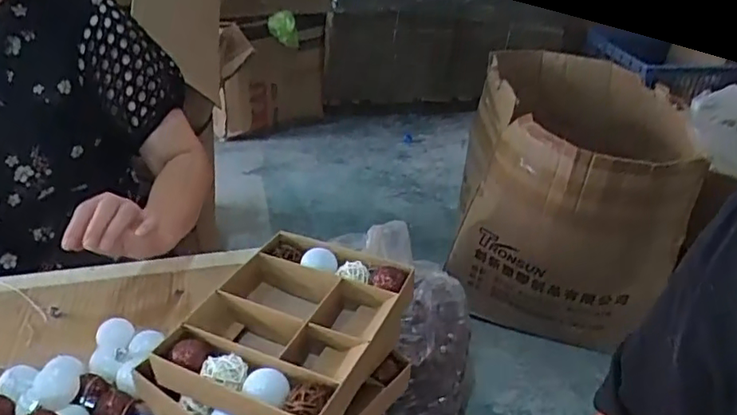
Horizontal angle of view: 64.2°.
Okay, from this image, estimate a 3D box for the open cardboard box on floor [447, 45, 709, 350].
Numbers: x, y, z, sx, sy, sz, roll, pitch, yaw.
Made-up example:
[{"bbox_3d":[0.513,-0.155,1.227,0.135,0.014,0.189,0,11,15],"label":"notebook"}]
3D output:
[{"bbox_3d":[0.509,0.000,1.625,0.499,0.648,0.632,6,32,5],"label":"open cardboard box on floor"}]

